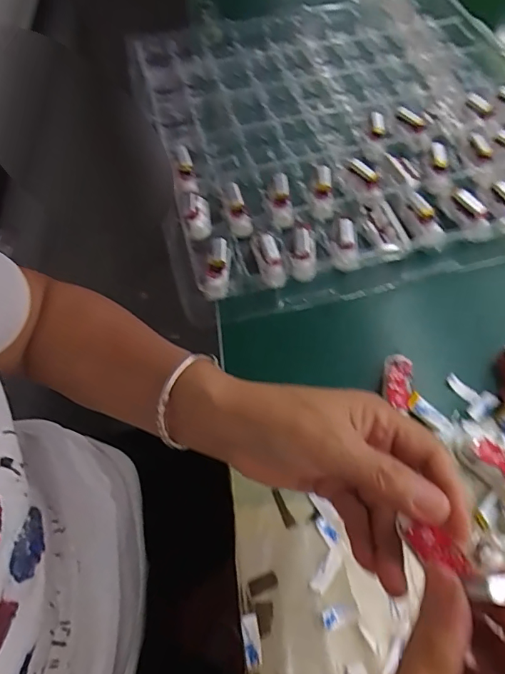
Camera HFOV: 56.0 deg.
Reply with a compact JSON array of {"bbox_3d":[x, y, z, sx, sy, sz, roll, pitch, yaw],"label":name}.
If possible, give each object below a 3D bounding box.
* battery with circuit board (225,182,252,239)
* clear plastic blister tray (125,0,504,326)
[{"bbox_3d":[-0.017,-0.130,0.483,0.023,0.014,0.058,-13,76,-6],"label":"battery with circuit board"},{"bbox_3d":[0.111,-0.265,0.565,0.462,0.034,0.488,-13,59,-6],"label":"clear plastic blister tray"}]

